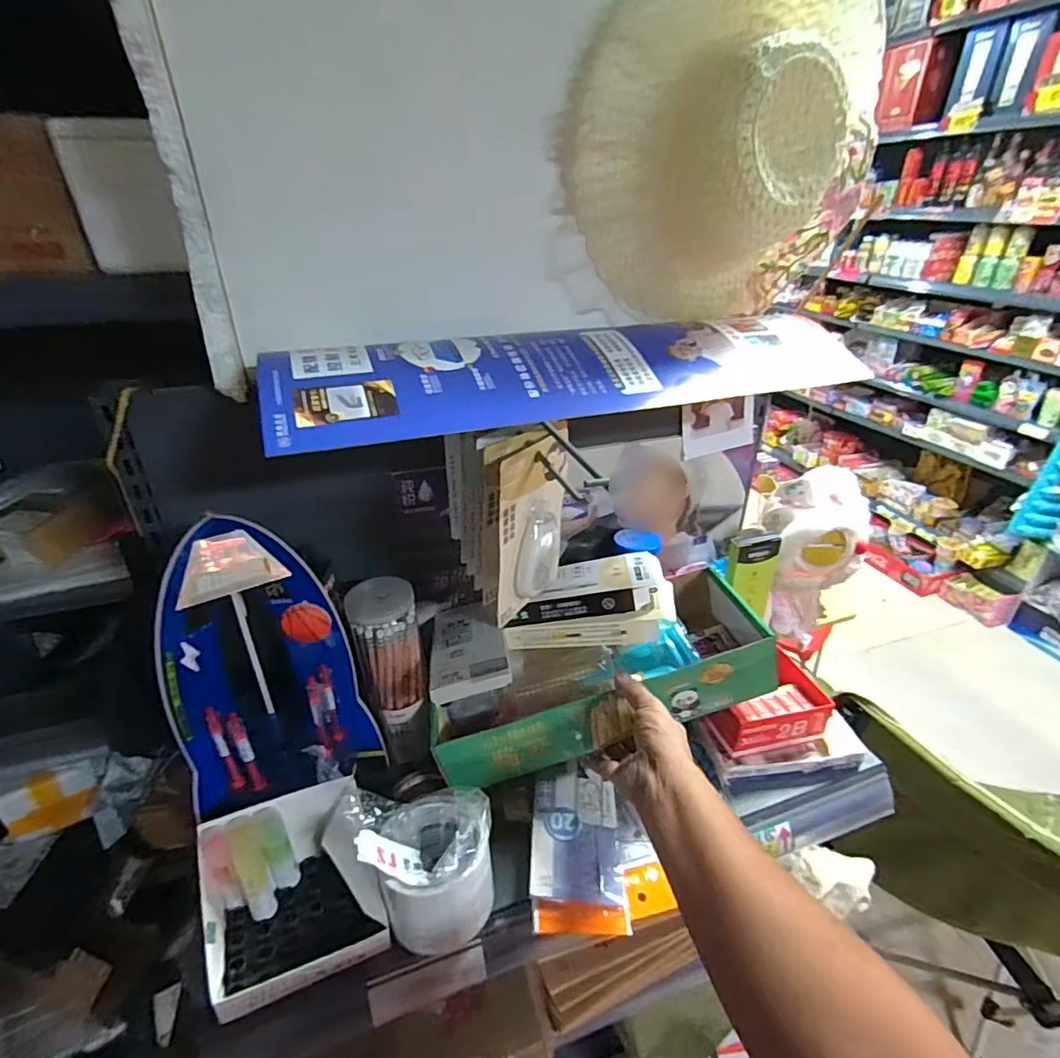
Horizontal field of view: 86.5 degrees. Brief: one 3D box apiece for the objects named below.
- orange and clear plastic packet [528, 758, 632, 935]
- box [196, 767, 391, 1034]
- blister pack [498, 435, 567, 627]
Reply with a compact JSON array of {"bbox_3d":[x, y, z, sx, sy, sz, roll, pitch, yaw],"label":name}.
[{"bbox_3d":[0.043,0.293,0.528,0.082,0.018,0.145,0,30,1],"label":"orange and clear plastic packet"},{"bbox_3d":[-0.198,0.299,0.471,0.131,0.085,0.131,-12,32,-20],"label":"box"},{"bbox_3d":[0.002,0.002,0.495,0.021,0.154,0.082,17,34,26],"label":"blister pack"}]

